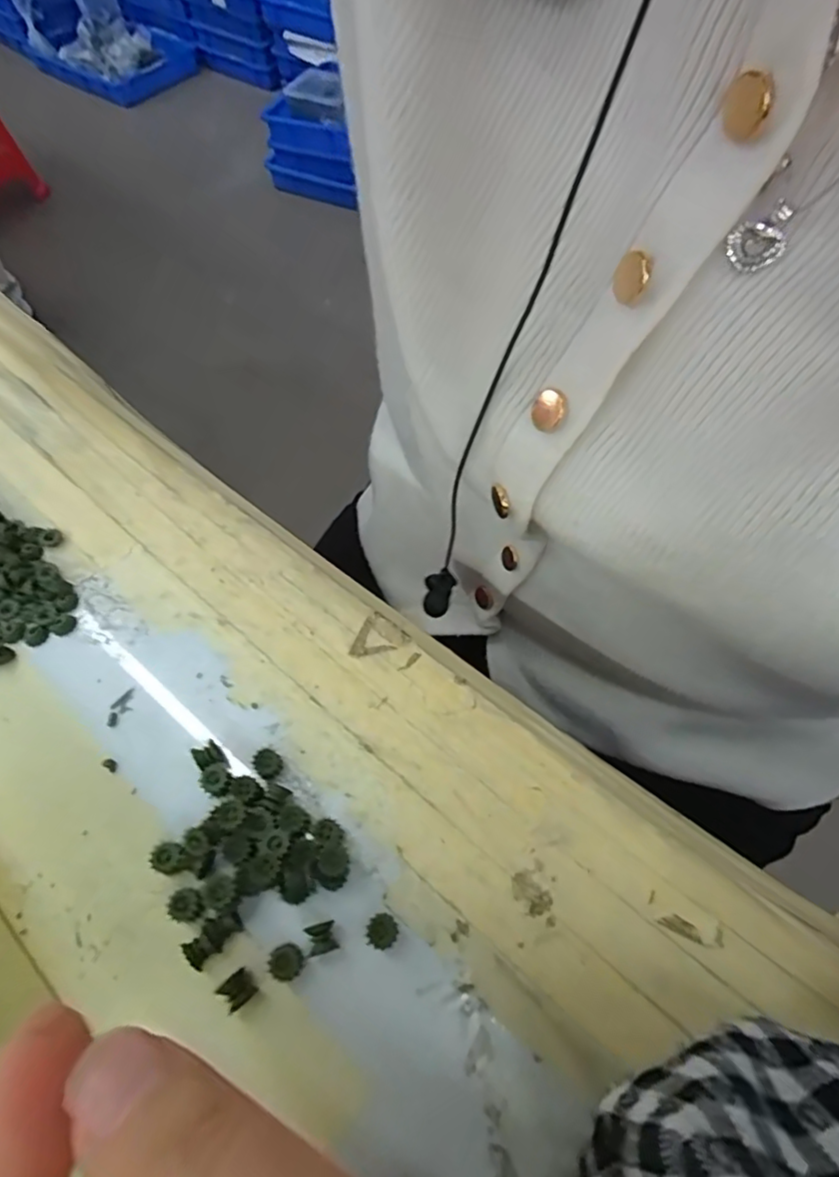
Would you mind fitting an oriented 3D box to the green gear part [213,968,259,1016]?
[{"bbox_3d":[-0.042,0.093,0.136,0.007,0.004,0.007,-38,68,-20],"label":"green gear part"}]

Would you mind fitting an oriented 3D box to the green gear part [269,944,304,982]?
[{"bbox_3d":[-0.031,0.088,0.139,0.007,0.004,0.008,-27,65,-15],"label":"green gear part"}]

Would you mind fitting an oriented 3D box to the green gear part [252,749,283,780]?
[{"bbox_3d":[-0.042,0.049,0.163,0.007,0.005,0.007,1,61,-1],"label":"green gear part"}]

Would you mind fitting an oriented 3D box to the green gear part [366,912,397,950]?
[{"bbox_3d":[-0.009,0.083,0.143,0.007,0.004,0.007,9,61,4],"label":"green gear part"}]

